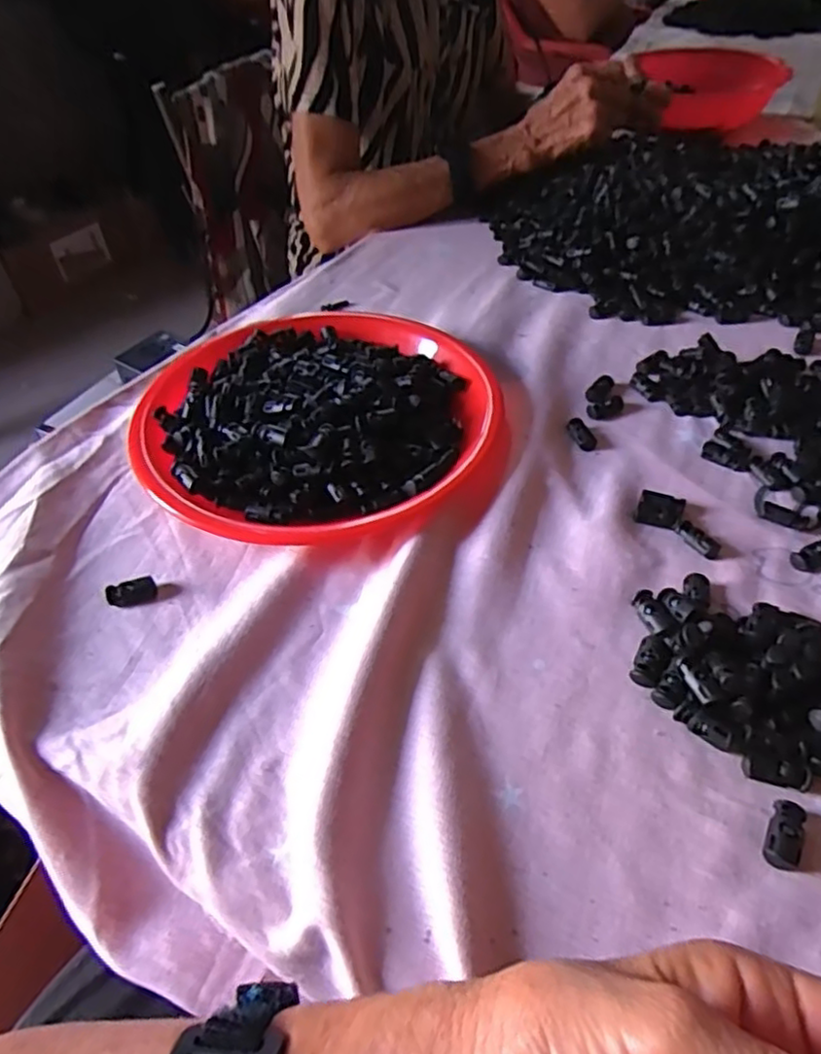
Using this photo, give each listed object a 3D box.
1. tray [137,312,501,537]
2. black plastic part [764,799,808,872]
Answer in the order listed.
[{"bbox_3d":[-0.069,-0.092,0.487,0.250,0.038,0.250,-1,48,1],"label":"tray"},{"bbox_3d":[0.164,0.132,0.283,0.014,0.008,0.032,25,53,23],"label":"black plastic part"}]

